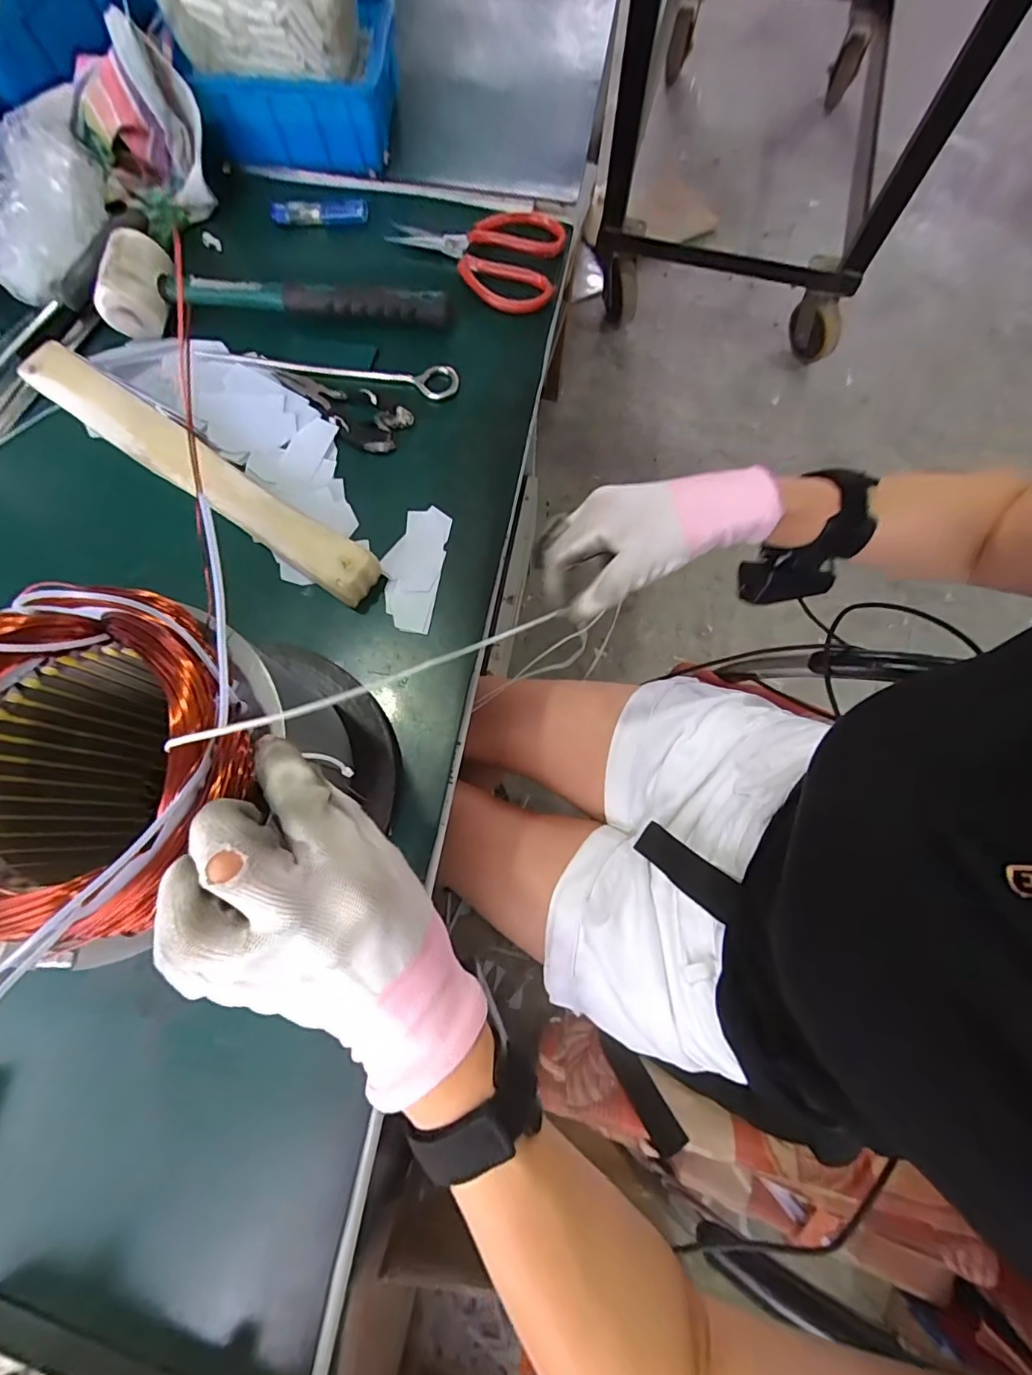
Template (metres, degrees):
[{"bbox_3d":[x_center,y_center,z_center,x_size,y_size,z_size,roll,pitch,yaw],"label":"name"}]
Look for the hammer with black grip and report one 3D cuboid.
[{"bbox_3d":[-0.199,-0.341,0.428,0.284,0.047,0.067,-4,76,-1],"label":"hammer with black grip"}]

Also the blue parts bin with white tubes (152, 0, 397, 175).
[{"bbox_3d":[-0.209,-0.573,0.449,0.195,0.122,0.139,2,76,1],"label":"blue parts bin with white tubes"}]

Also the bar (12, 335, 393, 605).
[{"bbox_3d":[-0.242,-0.169,0.398,0.321,0.038,0.045,34,78,8],"label":"bar"}]

